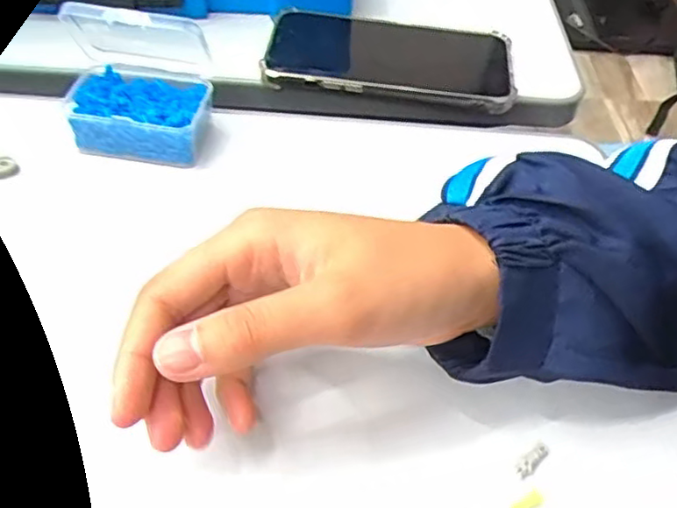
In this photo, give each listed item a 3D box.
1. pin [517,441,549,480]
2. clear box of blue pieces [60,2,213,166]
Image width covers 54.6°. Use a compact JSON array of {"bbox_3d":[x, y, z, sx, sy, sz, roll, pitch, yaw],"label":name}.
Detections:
[{"bbox_3d":[0.078,0.083,0.264,0.006,0.004,0.019,37,56,26],"label":"pin"},{"bbox_3d":[-0.114,-0.079,0.373,0.077,0.032,0.056,5,48,0],"label":"clear box of blue pieces"}]

